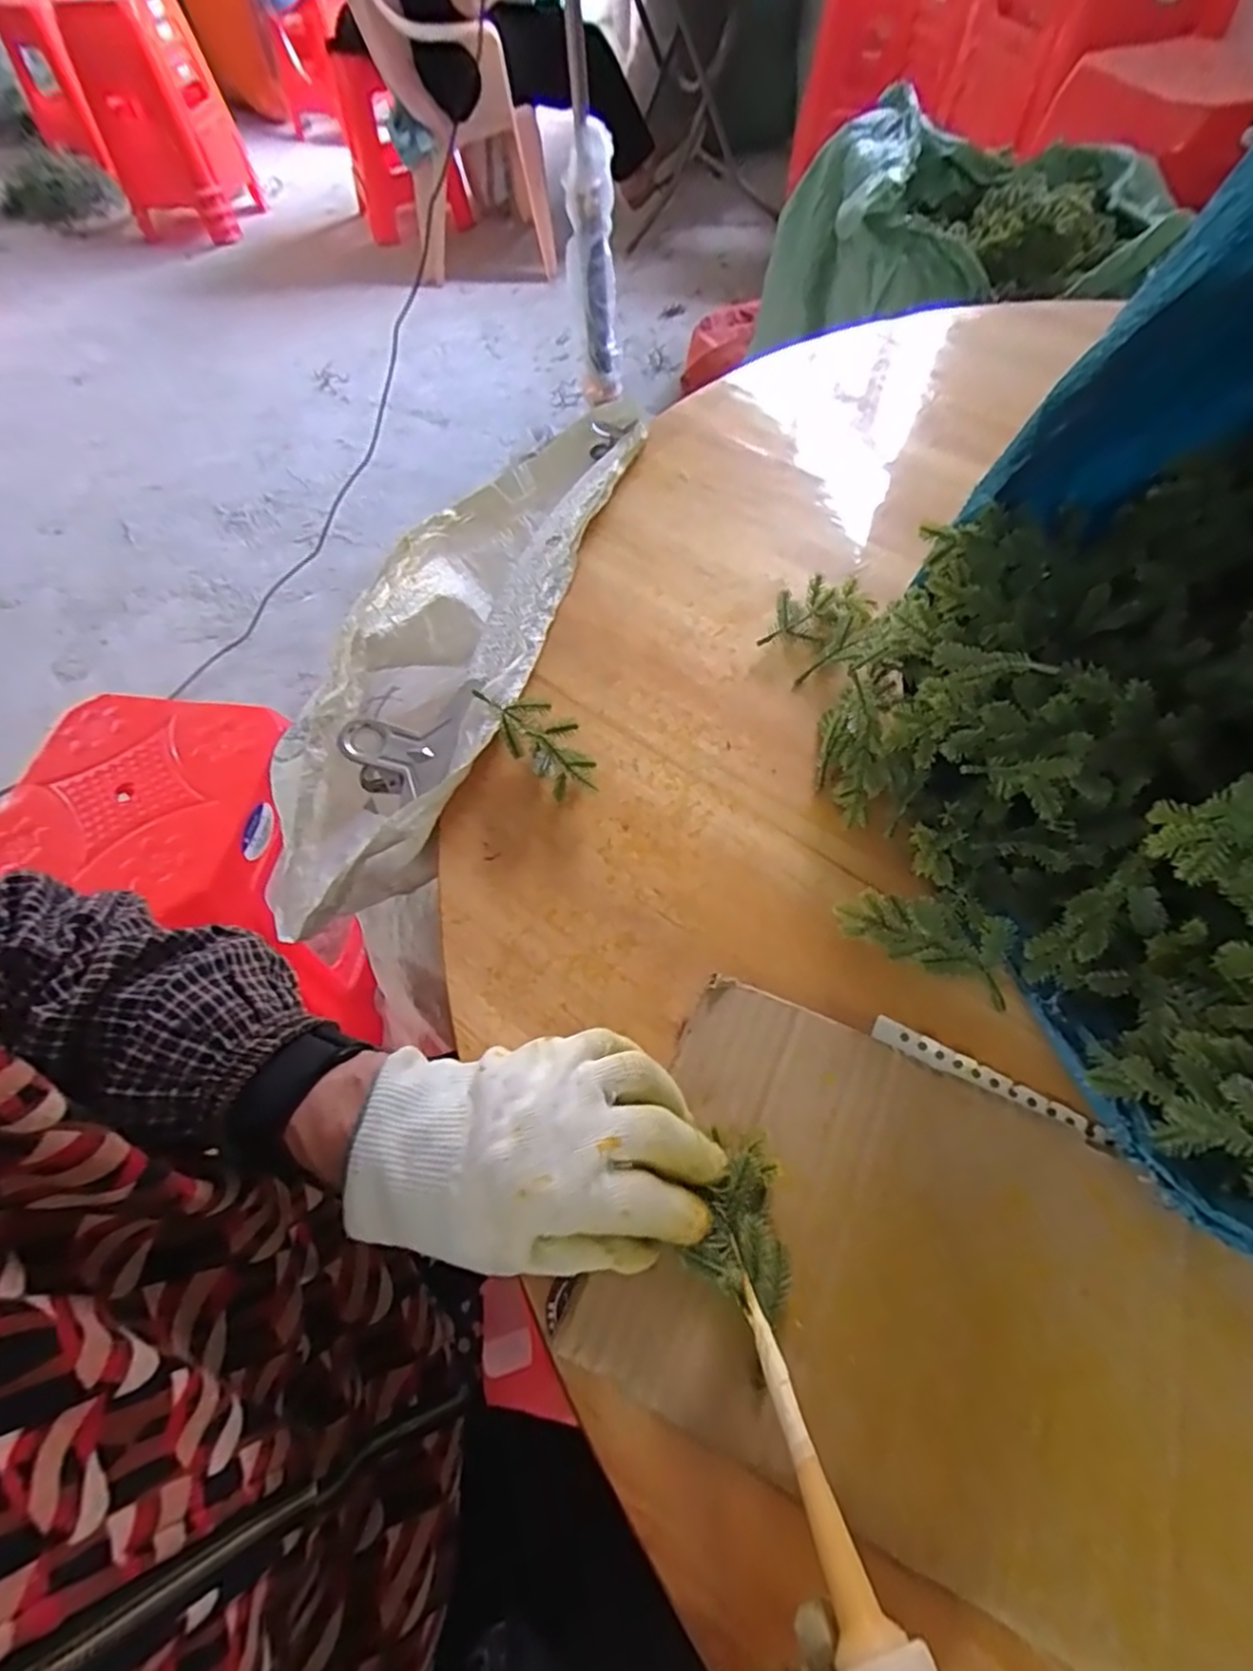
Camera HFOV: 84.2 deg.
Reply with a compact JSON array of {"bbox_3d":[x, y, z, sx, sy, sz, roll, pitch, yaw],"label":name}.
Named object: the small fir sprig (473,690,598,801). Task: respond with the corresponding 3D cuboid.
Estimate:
[{"bbox_3d":[-0.051,-0.056,0.407,0.031,0.028,0.083,-39,65,-22],"label":"small fir sprig"}]

